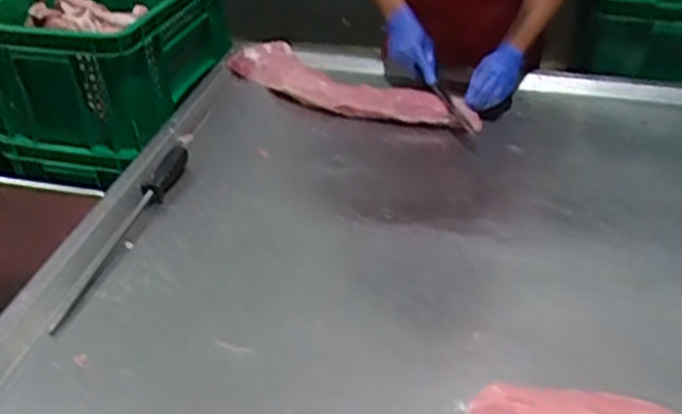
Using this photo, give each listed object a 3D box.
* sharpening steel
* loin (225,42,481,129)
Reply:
[{"bbox_3d":[-0.318,0.025,1.090,0.028,0.037,0.396,10,37,12],"label":"sharpening steel"},{"bbox_3d":[0.012,-0.245,1.485,0.561,0.051,0.118,19,39,23],"label":"loin"}]

